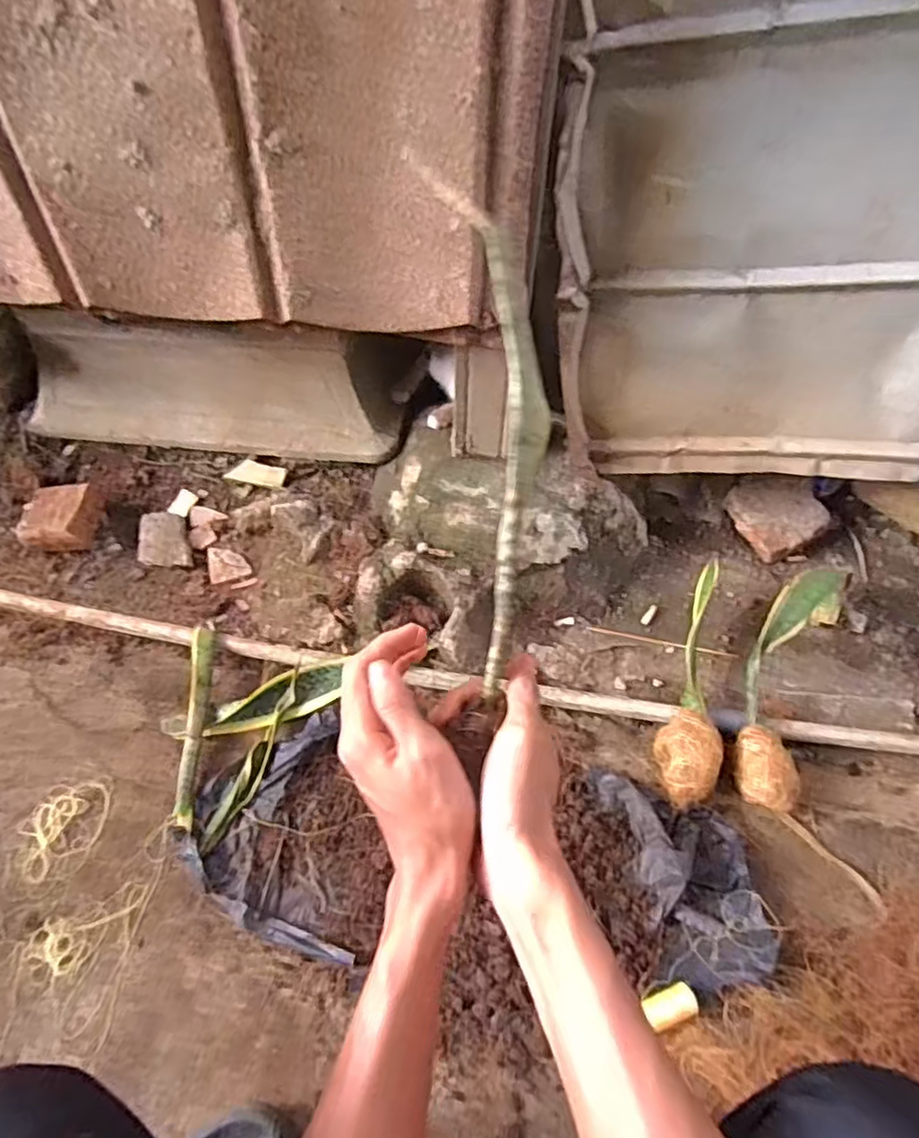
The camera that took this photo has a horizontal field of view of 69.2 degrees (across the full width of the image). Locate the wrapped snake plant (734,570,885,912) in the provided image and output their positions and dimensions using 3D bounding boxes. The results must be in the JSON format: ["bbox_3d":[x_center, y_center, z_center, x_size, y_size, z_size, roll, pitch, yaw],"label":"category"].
[{"bbox_3d":[0.384,0.161,0.754,0.144,0.063,0.370,8,57,5],"label":"wrapped snake plant"}]

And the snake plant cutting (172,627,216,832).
[{"bbox_3d":[-0.294,0.172,0.743,0.025,0.025,0.218,-4,57,-3],"label":"snake plant cutting"}]

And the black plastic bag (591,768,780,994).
[{"bbox_3d":[0.229,0.302,0.678,0.138,0.050,0.214,-8,57,-6],"label":"black plastic bag"}]

